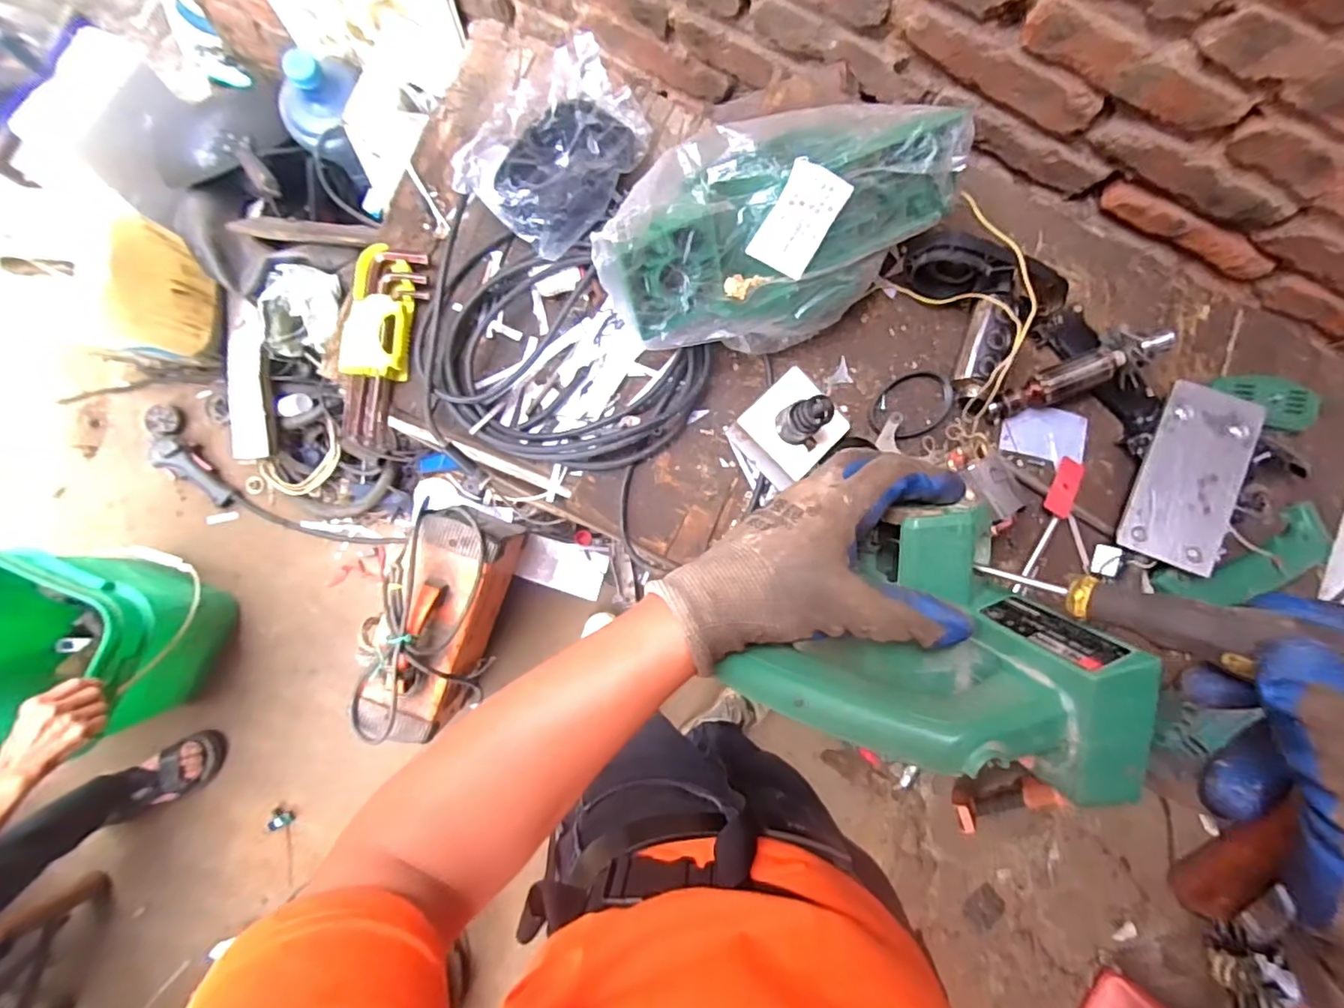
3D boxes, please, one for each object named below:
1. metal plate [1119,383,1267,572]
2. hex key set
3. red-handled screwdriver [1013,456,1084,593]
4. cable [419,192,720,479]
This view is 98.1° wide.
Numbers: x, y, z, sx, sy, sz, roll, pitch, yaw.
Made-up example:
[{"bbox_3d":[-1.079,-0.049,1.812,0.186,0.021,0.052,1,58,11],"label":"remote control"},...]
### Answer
[{"bbox_3d":[0.468,-0.027,0.524,0.073,0.009,0.172,23,84,15],"label":"metal plate"},{"bbox_3d":[-0.255,-0.139,0.504,0.054,0.020,0.167,12,84,-4],"label":"hex key set"},{"bbox_3d":[0.344,0.017,0.535,0.020,0.012,0.136,30,83,-2],"label":"red-handled screwdriver"},{"bbox_3d":[-0.093,-0.134,0.509,0.248,0.029,0.193,10,85,-5],"label":"cable"}]

